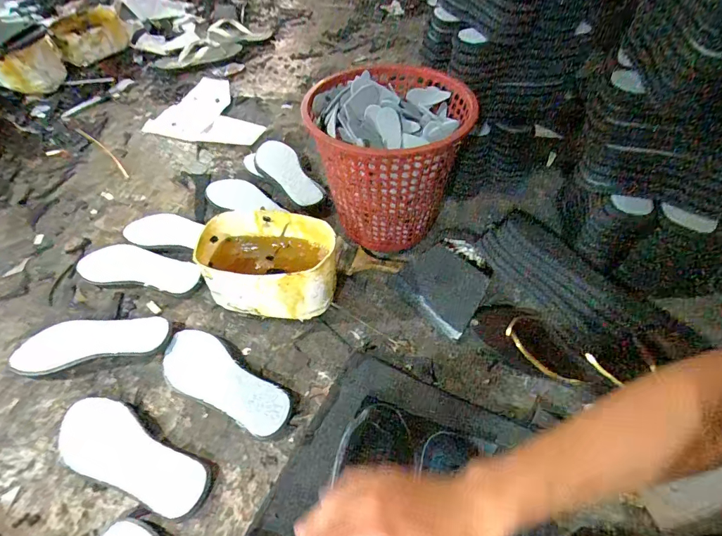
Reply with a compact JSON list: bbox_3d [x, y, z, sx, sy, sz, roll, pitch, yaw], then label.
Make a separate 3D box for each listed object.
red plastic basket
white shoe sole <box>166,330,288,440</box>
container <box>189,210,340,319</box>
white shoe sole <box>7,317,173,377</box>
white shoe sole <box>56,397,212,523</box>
[{"bbox_3d":[0.047,-0.192,0.706,0.255,0.265,0.257,-6,51,-4],"label":"red plastic basket"},{"bbox_3d":[-0.201,0.165,0.584,0.221,0.024,0.082,27,55,21],"label":"white shoe sole"},{"bbox_3d":[-0.143,-0.001,0.643,0.209,0.115,0.128,7,52,7],"label":"container"},{"bbox_3d":[-0.408,0.114,0.618,0.221,0.032,0.083,-9,51,-7],"label":"white shoe sole"},{"bbox_3d":[-0.300,0.248,0.528,0.224,0.030,0.083,25,54,14],"label":"white shoe sole"}]

